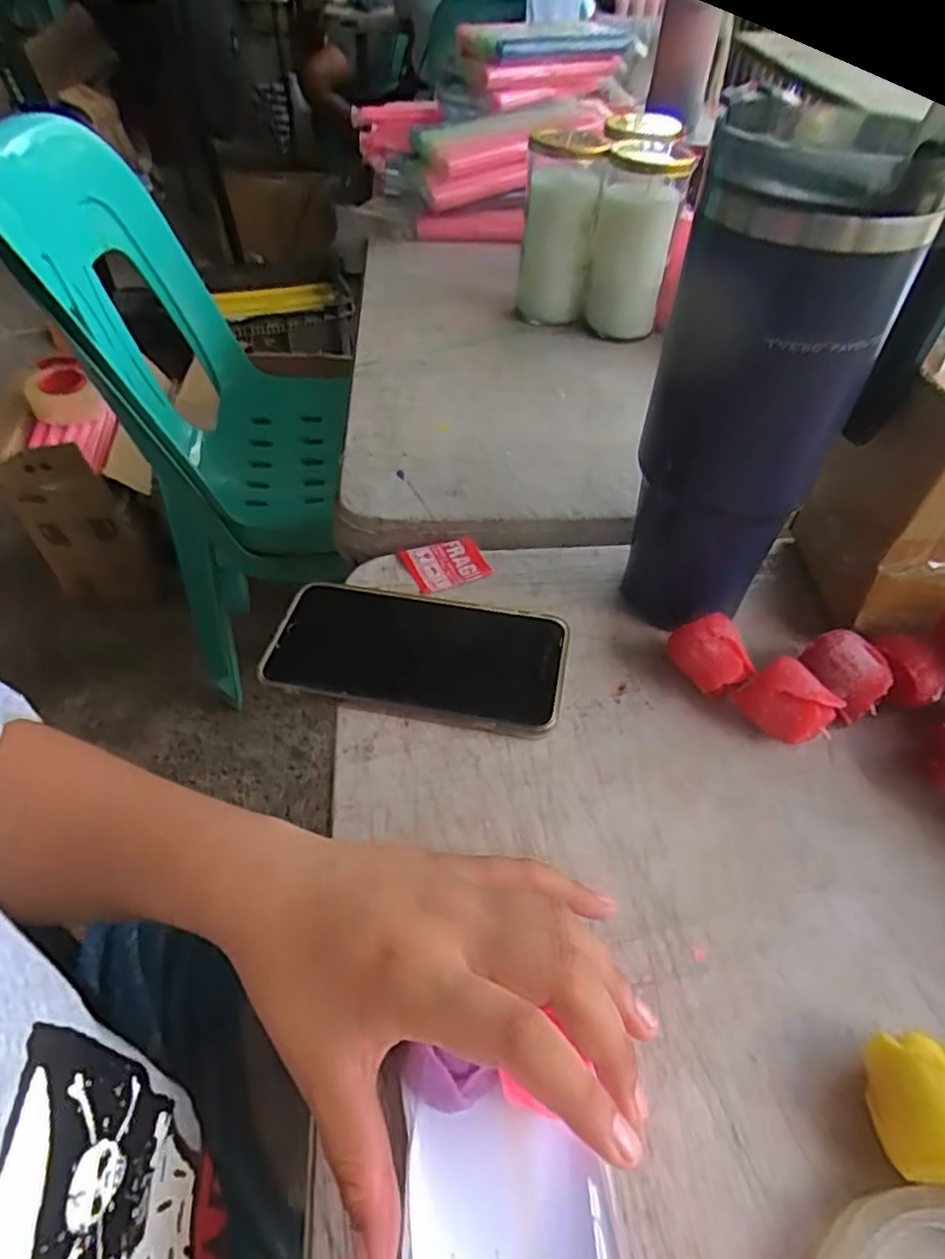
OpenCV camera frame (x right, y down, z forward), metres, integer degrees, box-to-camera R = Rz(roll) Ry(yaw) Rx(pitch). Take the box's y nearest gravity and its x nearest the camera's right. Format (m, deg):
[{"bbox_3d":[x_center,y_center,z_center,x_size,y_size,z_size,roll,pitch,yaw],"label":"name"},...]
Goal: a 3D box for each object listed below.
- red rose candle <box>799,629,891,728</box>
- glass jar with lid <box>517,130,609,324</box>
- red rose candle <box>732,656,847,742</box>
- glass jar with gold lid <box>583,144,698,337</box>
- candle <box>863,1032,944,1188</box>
[{"bbox_3d":[0.195,0.027,0.353,0.040,0.036,0.039,-8,49,-11],"label":"red rose candle"},{"bbox_3d":[0.081,-0.378,0.637,0.066,0.148,0.068,7,50,5],"label":"glass jar with lid"},{"bbox_3d":[0.157,0.040,0.339,0.032,0.034,0.038,-27,55,-25],"label":"red rose candle"},{"bbox_3d":[0.146,-0.350,0.613,0.071,0.151,0.059,6,49,4],"label":"glass jar with gold lid"},{"bbox_3d":[0.154,0.163,0.228,0.032,0.032,0.040,6,48,2],"label":"candle"}]

